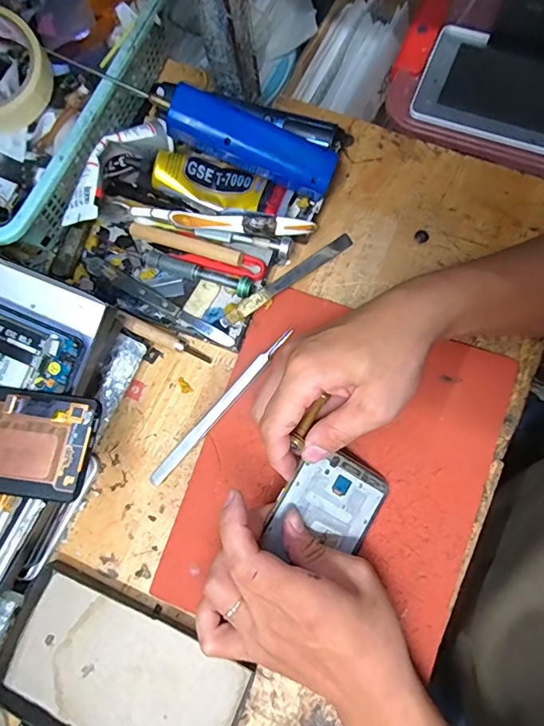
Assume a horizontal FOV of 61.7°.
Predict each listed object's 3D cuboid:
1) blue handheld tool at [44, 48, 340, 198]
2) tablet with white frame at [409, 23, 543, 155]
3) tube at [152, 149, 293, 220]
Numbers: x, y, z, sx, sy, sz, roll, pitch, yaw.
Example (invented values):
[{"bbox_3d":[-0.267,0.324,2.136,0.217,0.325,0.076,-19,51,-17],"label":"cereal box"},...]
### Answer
[{"bbox_3d":[-0.048,-0.181,0.345,0.203,0.023,0.033,20,80,-11],"label":"blue handheld tool"},{"bbox_3d":[0.231,-0.244,0.421,0.187,0.014,0.095,24,87,14],"label":"tablet with white frame"},{"bbox_3d":[-0.041,-0.147,0.379,0.111,0.022,0.040,15,81,7],"label":"tube"}]

